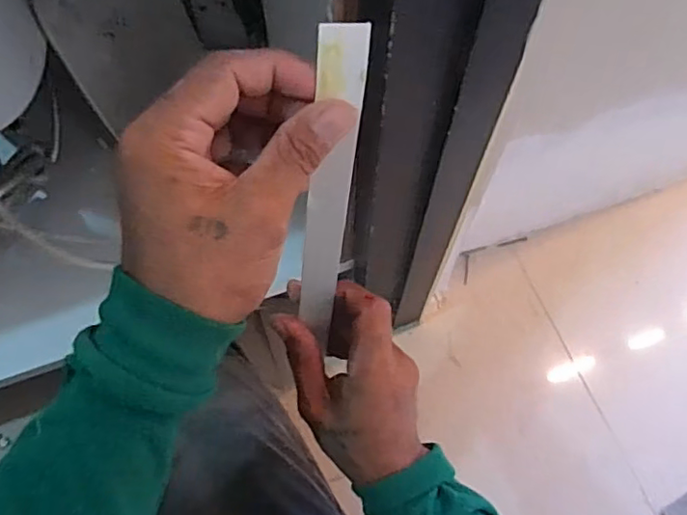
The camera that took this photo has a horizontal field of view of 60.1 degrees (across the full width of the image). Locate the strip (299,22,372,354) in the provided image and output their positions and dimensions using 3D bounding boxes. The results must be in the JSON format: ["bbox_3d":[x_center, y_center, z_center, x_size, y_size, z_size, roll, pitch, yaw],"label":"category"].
[{"bbox_3d":[-0.010,-0.021,0.338,0.022,0.233,0.008,1,48,-7],"label":"strip"}]

